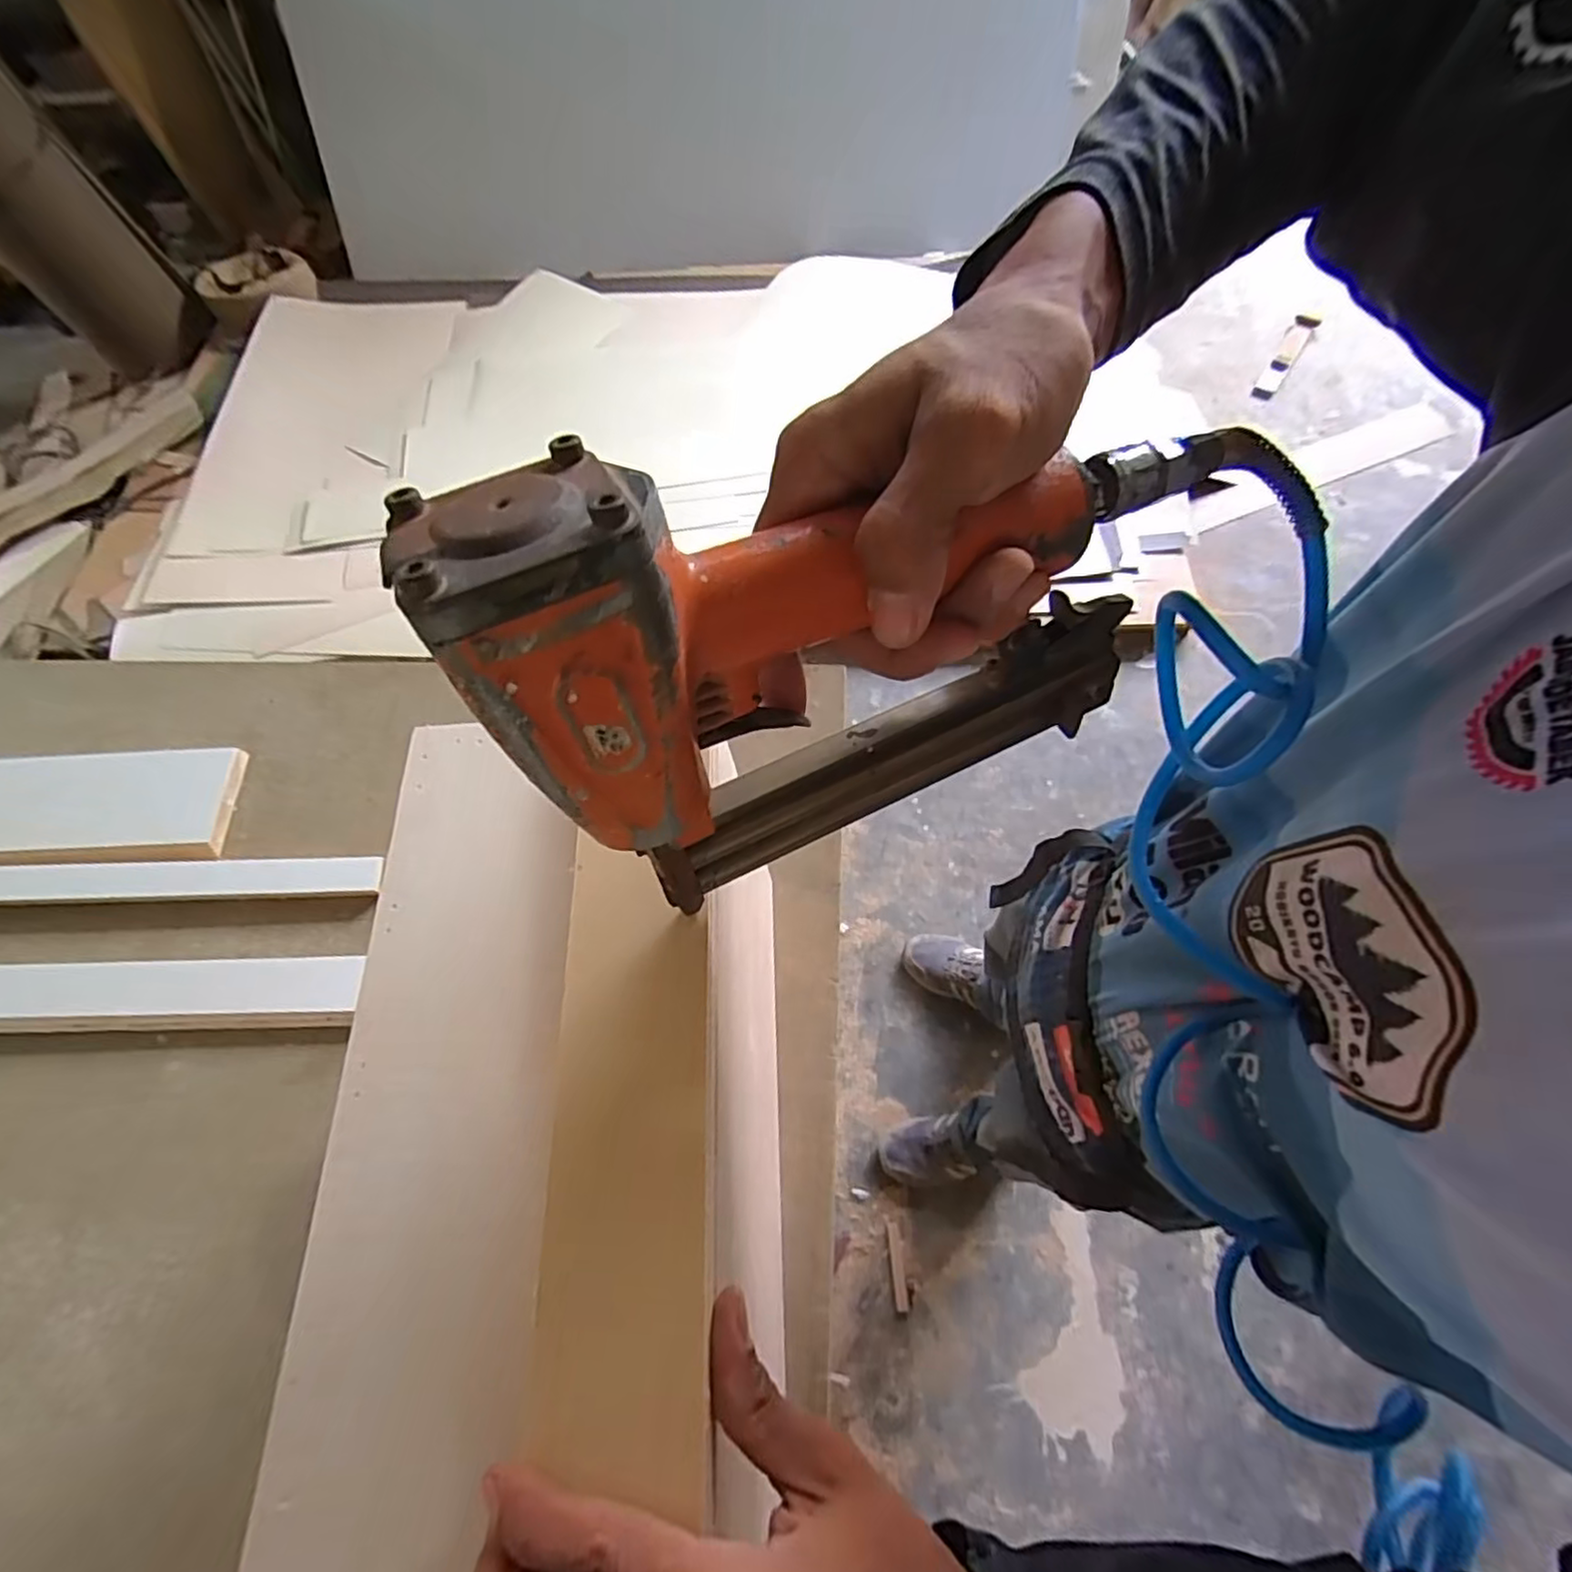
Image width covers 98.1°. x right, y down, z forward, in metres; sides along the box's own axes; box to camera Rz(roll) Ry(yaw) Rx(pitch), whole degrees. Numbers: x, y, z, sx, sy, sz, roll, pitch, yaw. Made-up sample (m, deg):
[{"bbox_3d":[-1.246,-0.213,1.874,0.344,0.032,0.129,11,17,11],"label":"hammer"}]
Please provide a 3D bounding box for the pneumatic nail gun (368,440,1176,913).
[{"bbox_3d":[0.025,-0.053,0.231,0.227,0.150,0.070,-24,67,-11],"label":"pneumatic nail gun"}]

